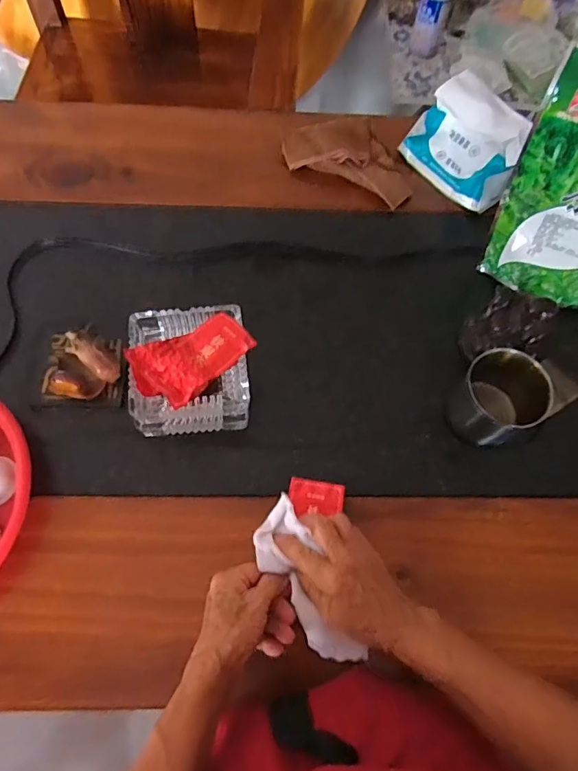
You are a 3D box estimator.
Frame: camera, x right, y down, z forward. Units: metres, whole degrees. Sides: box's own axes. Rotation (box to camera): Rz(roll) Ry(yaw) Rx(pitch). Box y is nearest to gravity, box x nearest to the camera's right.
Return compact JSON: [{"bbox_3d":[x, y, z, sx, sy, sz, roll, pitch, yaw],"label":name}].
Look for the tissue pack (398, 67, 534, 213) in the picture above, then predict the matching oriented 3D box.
[{"bbox_3d":[0.251,-0.331,0.678,0.060,0.126,0.157,-20,64,-41],"label":"tissue pack"}]

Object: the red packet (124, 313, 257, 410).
[{"bbox_3d":[-0.098,-0.028,0.513,0.123,0.013,0.079,-25,70,-13],"label":"red packet"}]

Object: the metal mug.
[{"bbox_3d":[0.228,0.013,0.534,0.083,0.086,0.080,1,67,-3],"label":"metal mug"}]

